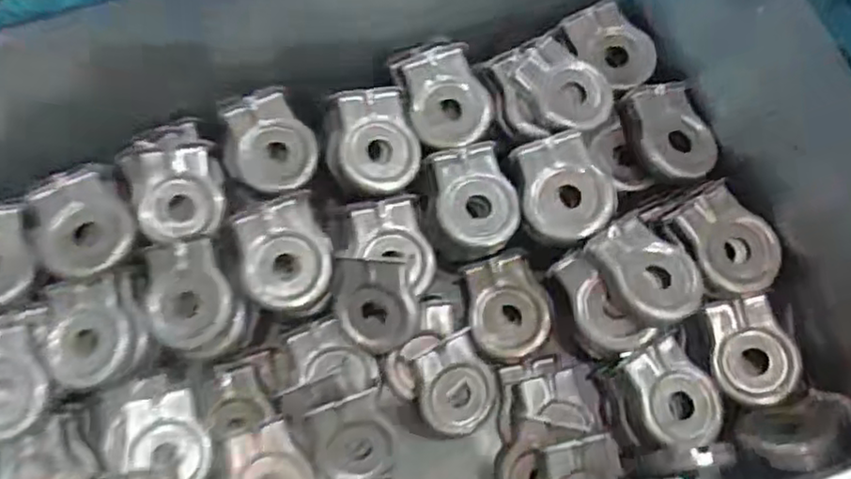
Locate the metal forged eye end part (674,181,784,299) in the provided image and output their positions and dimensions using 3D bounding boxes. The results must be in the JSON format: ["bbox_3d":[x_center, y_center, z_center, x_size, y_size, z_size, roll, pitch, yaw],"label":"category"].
[{"bbox_3d":[0.341,0.003,0.742,0.090,0.027,0.120,-29,82,-1],"label":"metal forged eye end part"}]

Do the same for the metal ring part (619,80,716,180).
[{"bbox_3d":[0.296,-0.126,0.801,0.088,0.045,0.122,-12,69,-5],"label":"metal ring part"}]

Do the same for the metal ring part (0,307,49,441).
[{"bbox_3d":[-0.467,0.145,0.713,0.090,0.032,0.137,-14,70,-5],"label":"metal ring part"}]

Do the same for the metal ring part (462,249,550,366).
[{"bbox_3d":[0.099,0.082,0.806,0.091,0.049,0.123,-5,69,-2],"label":"metal ring part"}]

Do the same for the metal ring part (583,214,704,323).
[{"bbox_3d":[0.247,0.031,0.732,0.094,0.048,0.124,-31,72,-11],"label":"metal ring part"}]

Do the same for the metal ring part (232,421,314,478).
[{"bbox_3d":[-0.177,0.274,0.756,0.088,0.022,0.113,-13,89,-15],"label":"metal ring part"}]

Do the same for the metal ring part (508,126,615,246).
[{"bbox_3d":[0.155,-0.060,0.752,0.101,0.027,0.129,-27,72,6],"label":"metal ring part"}]

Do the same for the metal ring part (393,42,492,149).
[{"bbox_3d":[0.026,-0.174,0.799,0.100,0.053,0.129,-16,90,-9],"label":"metal ring part"}]

